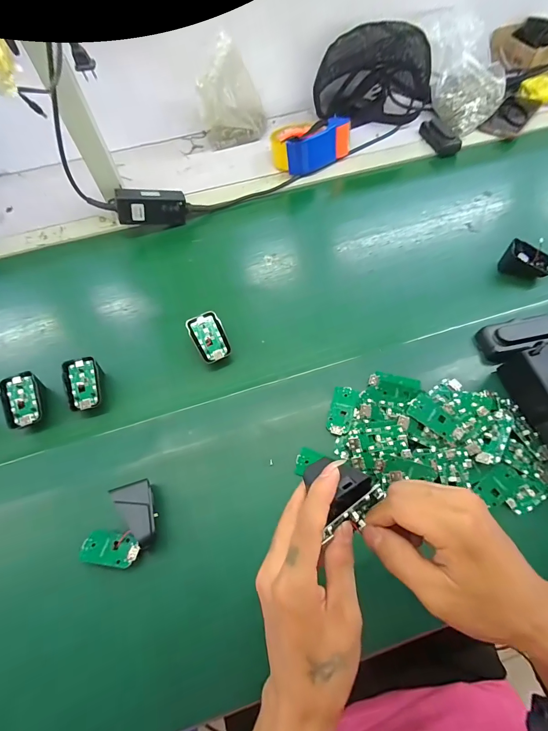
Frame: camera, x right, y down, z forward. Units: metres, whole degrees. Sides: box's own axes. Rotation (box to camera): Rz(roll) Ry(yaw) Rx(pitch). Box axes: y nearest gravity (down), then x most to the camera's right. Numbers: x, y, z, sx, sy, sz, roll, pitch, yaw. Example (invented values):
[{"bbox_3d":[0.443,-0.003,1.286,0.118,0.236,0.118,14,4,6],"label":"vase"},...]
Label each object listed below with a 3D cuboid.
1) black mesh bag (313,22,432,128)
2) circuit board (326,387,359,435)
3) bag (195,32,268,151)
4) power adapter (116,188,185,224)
[{"bbox_3d":[0.222,-0.638,0.728,0.250,0.142,0.123,7,61,7],"label":"black mesh bag"},{"bbox_3d":[0.085,0.056,0.417,0.029,0.006,0.061,13,62,11],"label":"circuit board"},{"bbox_3d":[-0.087,-0.552,0.693,0.135,0.160,0.084,-5,60,0],"label":"bag"},{"bbox_3d":[-0.214,-0.277,0.587,0.112,0.052,0.029,-10,58,-22],"label":"power adapter"}]

